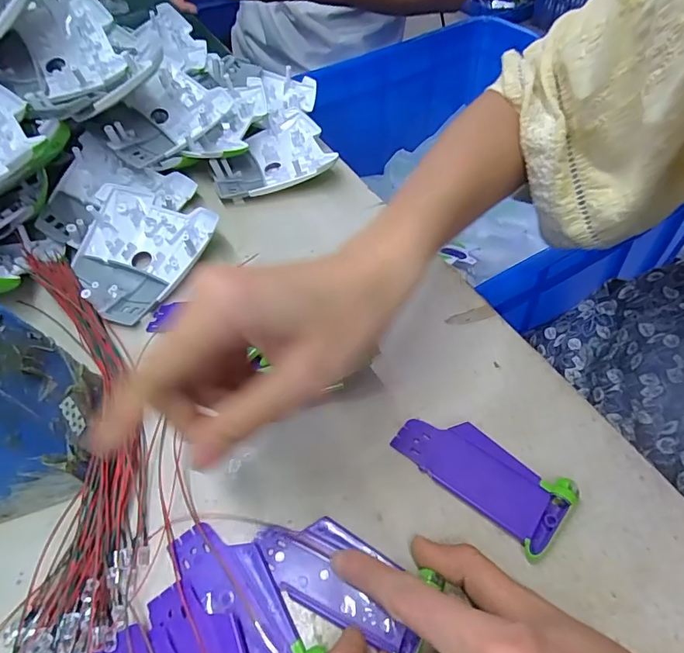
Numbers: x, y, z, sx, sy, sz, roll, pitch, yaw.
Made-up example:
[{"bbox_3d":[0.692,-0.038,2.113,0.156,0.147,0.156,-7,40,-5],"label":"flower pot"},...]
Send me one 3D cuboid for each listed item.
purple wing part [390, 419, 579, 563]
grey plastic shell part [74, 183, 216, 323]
[{"bbox_3d":[0.072,0.076,0.243,0.090,0.011,0.039,30,59,25],"label":"purple wing part"},{"bbox_3d":[-0.158,-0.062,0.346,0.100,0.025,0.106,23,56,21],"label":"grey plastic shell part"}]

